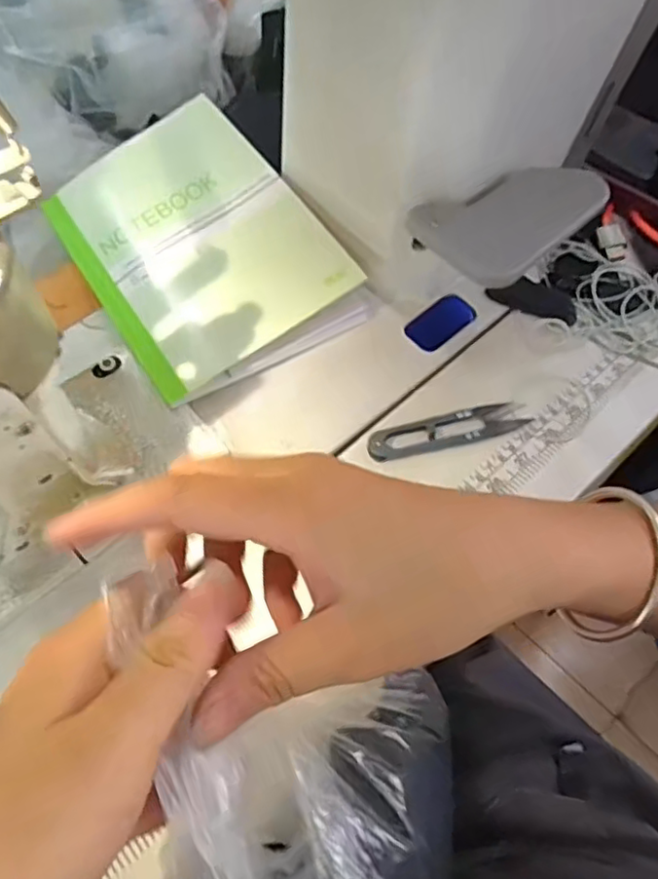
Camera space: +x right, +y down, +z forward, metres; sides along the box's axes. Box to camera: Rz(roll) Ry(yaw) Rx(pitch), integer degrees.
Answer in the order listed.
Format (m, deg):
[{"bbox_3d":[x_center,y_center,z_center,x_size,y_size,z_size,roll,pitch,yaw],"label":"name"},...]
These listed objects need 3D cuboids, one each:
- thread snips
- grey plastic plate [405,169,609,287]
[{"bbox_3d":[0.074,-0.006,0.387,0.102,0.008,0.021,-13,57,-6],"label":"thread snips"},{"bbox_3d":[0.103,-0.131,0.360,0.100,0.010,0.066,-42,80,-12],"label":"grey plastic plate"}]

